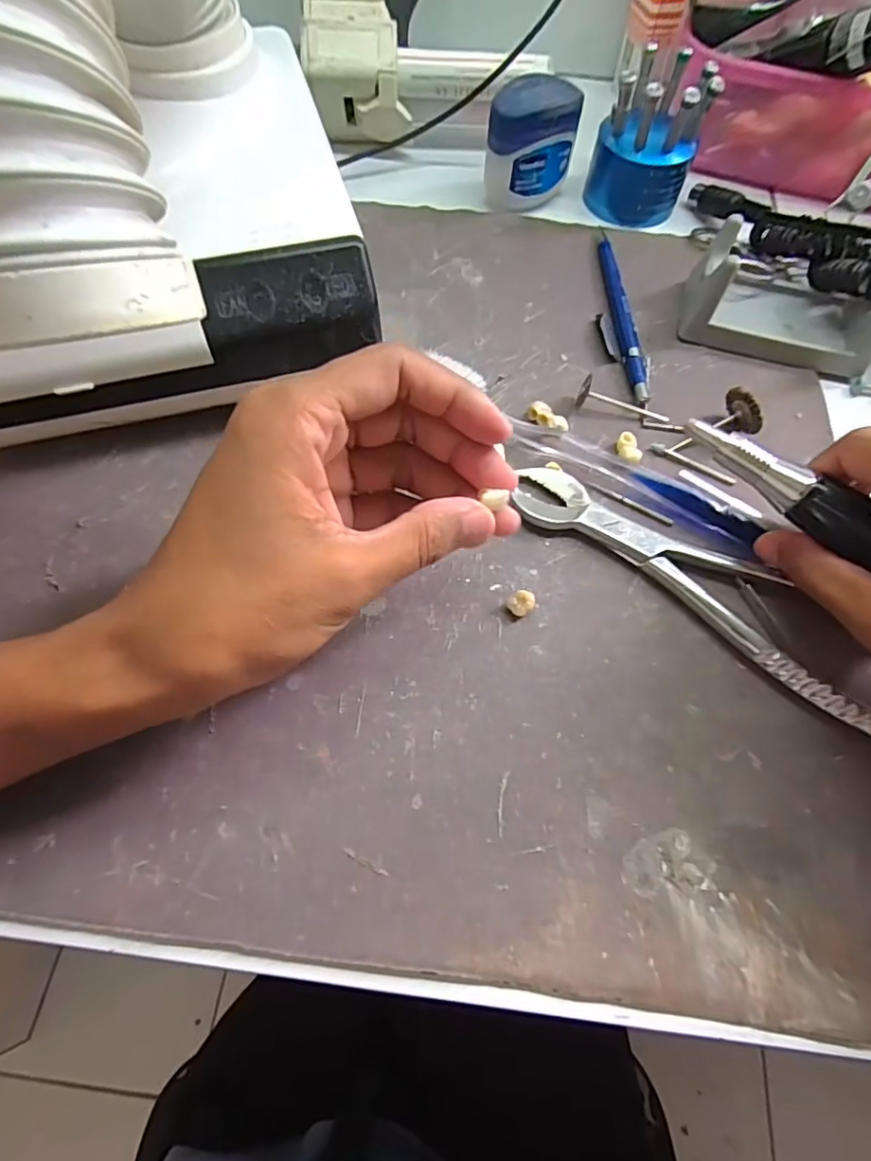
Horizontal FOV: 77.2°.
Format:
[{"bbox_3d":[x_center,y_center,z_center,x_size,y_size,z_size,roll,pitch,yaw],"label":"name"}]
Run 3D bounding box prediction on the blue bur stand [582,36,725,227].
[{"bbox_3d":[0.129,-0.264,0.324,0.056,0.063,0.056,18,66,6],"label":"blue bur stand"}]

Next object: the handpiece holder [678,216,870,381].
[{"bbox_3d":[0.188,-0.151,0.289,0.099,0.036,0.059,14,66,5],"label":"handpiece holder"}]

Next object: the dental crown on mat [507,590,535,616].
[{"bbox_3d":[0.035,0.010,0.227,0.010,0.008,0.010,1,66,-1],"label":"dental crown on mat"}]

